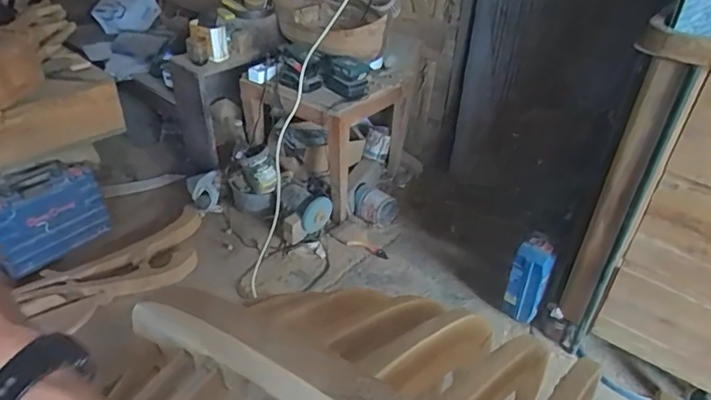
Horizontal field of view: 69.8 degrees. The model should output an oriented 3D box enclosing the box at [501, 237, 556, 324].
[{"bbox_3d":[0.471,0.213,1.390,0.097,0.225,0.101,19,40,19],"label":"box"}]

